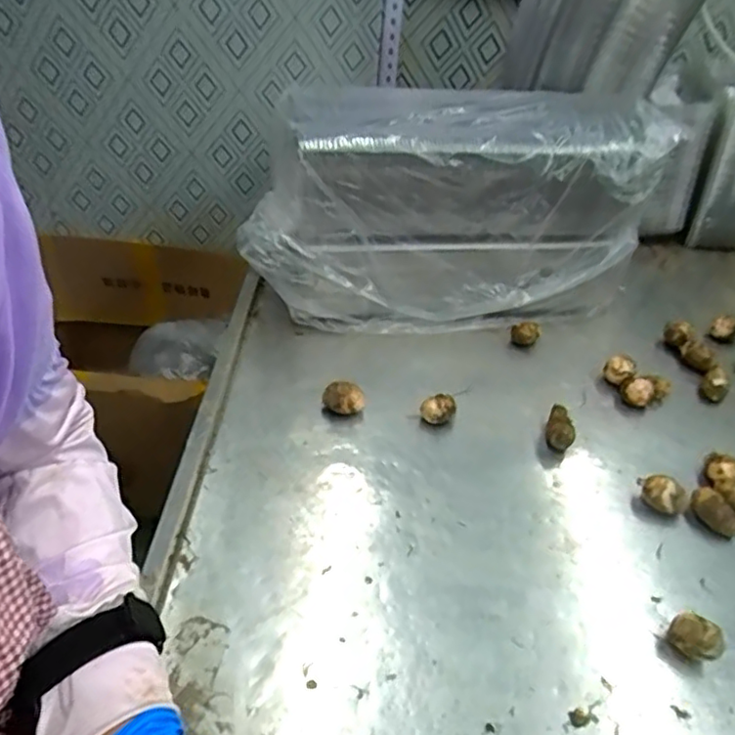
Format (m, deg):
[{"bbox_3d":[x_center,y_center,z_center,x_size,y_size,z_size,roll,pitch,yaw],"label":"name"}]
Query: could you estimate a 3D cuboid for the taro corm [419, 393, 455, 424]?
[{"bbox_3d":[0.084,0.055,0.751,0.038,0.039,0.030,-21,49,-24],"label":"taro corm"}]

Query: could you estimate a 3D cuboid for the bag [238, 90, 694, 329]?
[{"bbox_3d":[0.106,-0.190,0.837,0.509,0.286,0.205,3,44,-1],"label":"bag"}]

